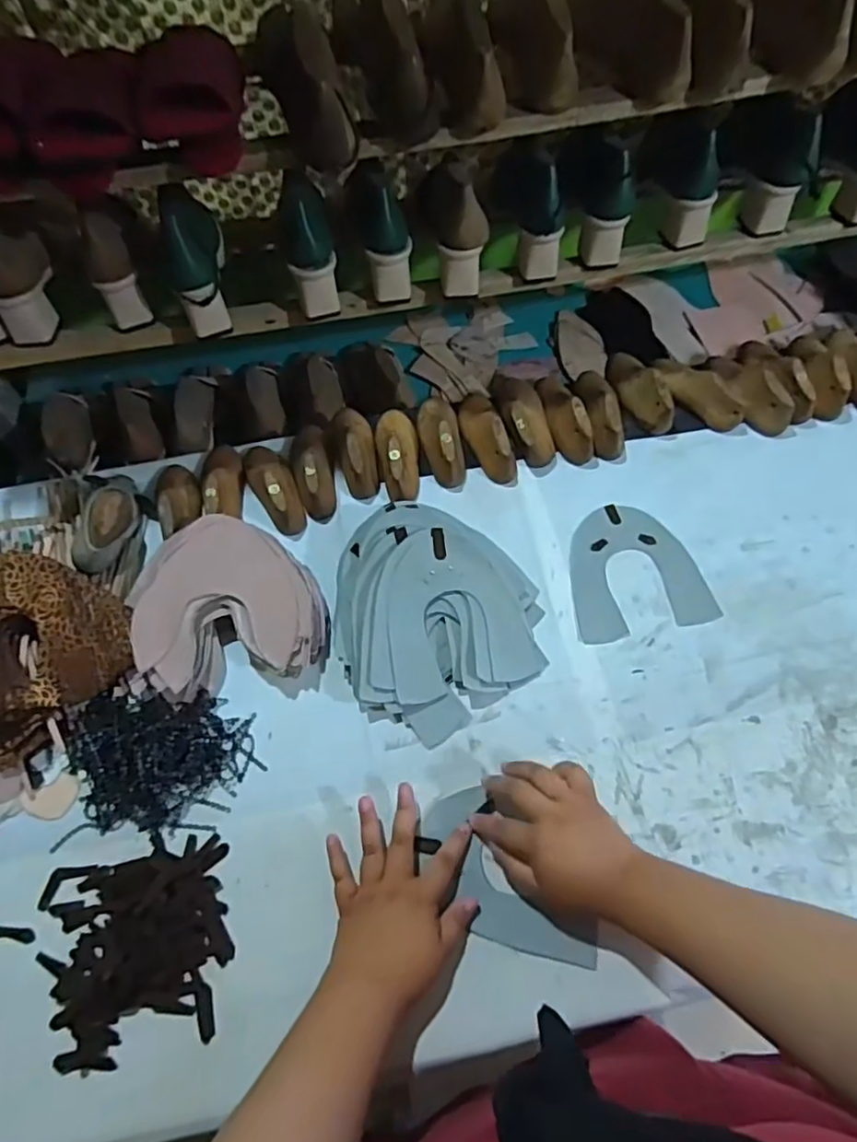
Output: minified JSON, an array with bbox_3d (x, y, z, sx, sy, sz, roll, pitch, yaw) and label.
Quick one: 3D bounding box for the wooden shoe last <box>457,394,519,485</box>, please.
[{"bbox_3d":[0.071,-0.179,0.802,0.051,0.058,0.139,-14,61,-5],"label":"wooden shoe last"}]

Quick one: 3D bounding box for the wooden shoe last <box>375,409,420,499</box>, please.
[{"bbox_3d":[-0.038,-0.153,0.789,0.049,0.056,0.142,-8,60,-2],"label":"wooden shoe last"}]

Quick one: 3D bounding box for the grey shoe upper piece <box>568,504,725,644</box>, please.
[{"bbox_3d":[0.229,-0.004,0.727,0.151,0.004,0.160,-11,63,-3],"label":"grey shoe upper piece"}]

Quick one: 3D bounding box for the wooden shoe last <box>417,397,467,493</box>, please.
[{"bbox_3d":[0.016,-0.172,0.799,0.049,0.057,0.142,-9,61,-2],"label":"wooden shoe last"}]

